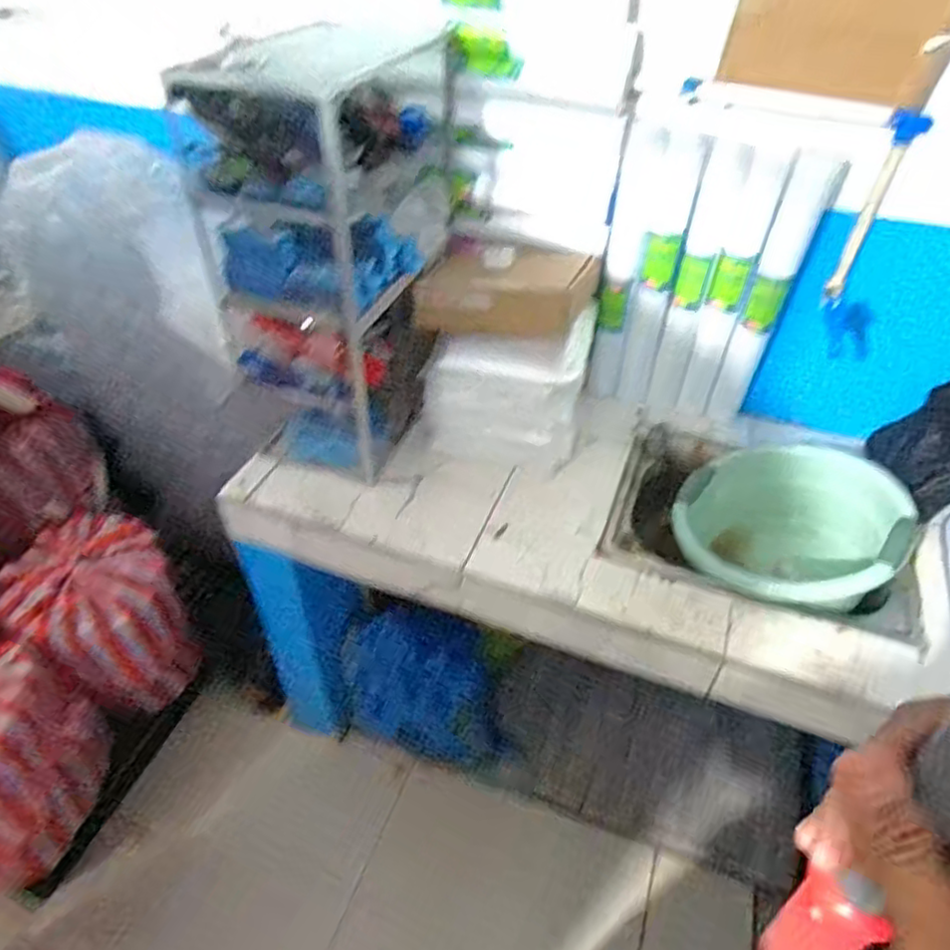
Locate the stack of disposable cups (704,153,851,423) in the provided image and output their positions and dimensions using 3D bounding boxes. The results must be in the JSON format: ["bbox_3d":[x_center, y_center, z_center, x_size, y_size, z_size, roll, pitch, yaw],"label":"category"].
[{"bbox_3d":[0.490,-0.286,1.104,0.069,0.461,0.066,30,50,27],"label":"stack of disposable cups"}]

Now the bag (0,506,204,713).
[{"bbox_3d":[-0.835,0.314,1.489,0.323,0.350,0.305,35,52,30],"label":"bag"}]

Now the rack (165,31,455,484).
[{"bbox_3d":[-0.209,-0.354,1.078,0.253,0.587,0.378,15,45,13],"label":"rack"}]

